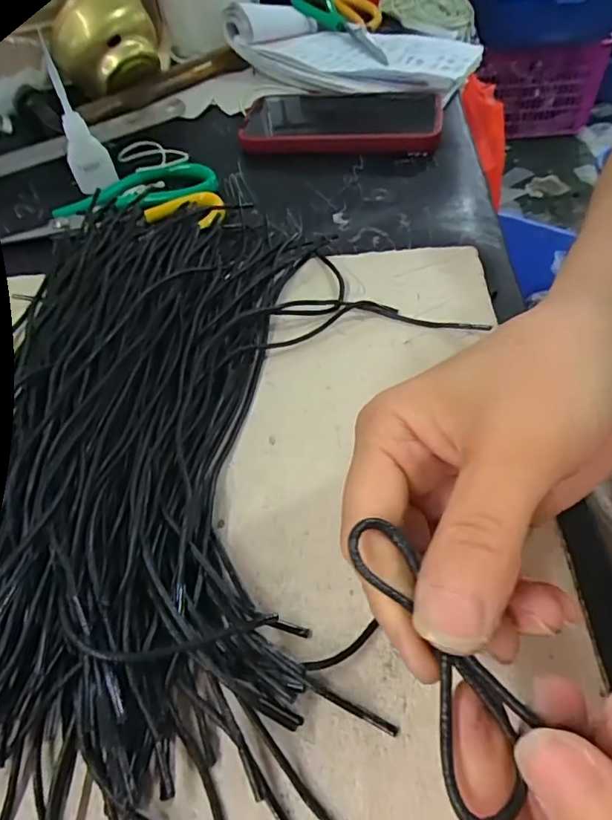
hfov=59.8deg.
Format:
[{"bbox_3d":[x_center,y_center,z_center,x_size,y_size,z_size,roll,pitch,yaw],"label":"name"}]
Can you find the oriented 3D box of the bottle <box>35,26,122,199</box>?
[{"bbox_3d":[-0.170,-0.214,0.392,0.022,0.094,0.027,34,60,28],"label":"bottle"}]

